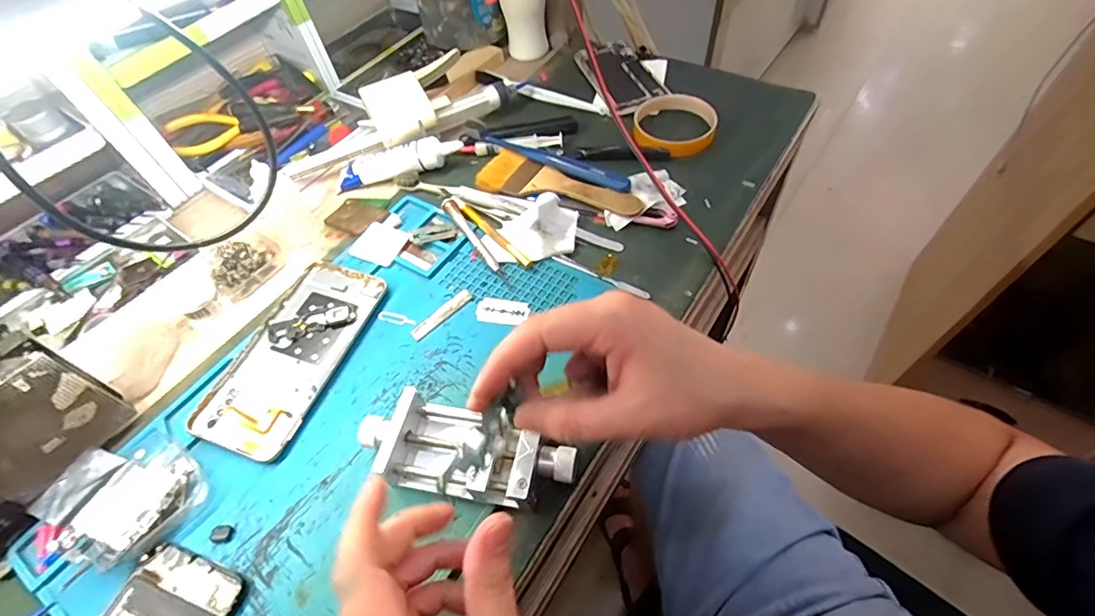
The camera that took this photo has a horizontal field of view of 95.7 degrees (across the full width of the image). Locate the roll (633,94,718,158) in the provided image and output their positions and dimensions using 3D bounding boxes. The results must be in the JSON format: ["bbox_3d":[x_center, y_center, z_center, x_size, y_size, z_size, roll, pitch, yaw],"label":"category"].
[{"bbox_3d":[0.130,-0.187,0.507,0.081,0.016,0.090,11,57,11],"label":"roll"}]

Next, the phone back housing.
[{"bbox_3d":[-0.197,0.032,0.385,0.076,0.007,0.160,15,58,13],"label":"phone back housing"}]

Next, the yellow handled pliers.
[{"bbox_3d":[-0.342,-0.203,0.547,0.127,0.030,0.047,-23,57,-12],"label":"yellow handled pliers"}]

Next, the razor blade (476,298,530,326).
[{"bbox_3d":[-0.036,0.001,0.396,0.041,0.004,0.025,9,56,9],"label":"razor blade"}]

